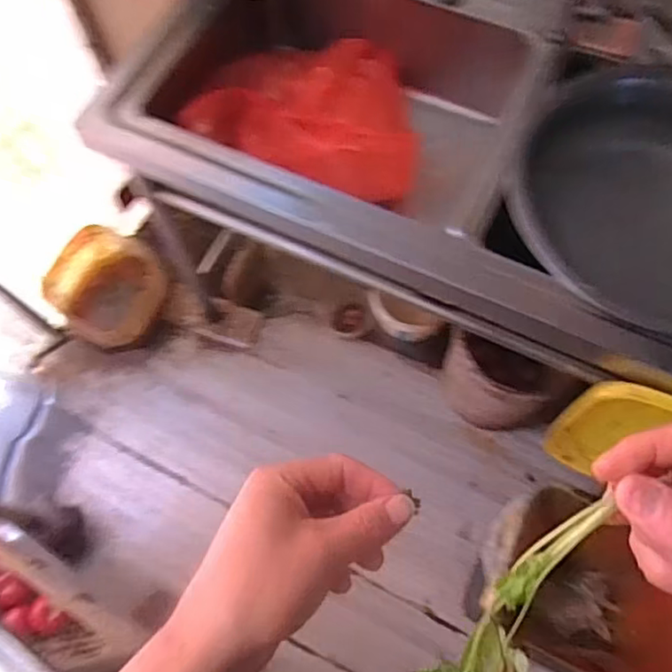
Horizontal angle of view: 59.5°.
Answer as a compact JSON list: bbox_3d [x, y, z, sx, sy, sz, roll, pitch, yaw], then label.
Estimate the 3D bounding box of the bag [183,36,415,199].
[{"bbox_3d":[-0.026,-0.406,1.015,0.380,0.104,0.338,15,67,8],"label":"bag"}]

